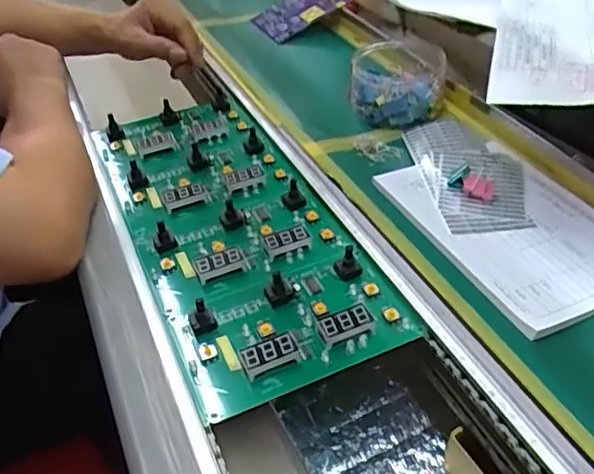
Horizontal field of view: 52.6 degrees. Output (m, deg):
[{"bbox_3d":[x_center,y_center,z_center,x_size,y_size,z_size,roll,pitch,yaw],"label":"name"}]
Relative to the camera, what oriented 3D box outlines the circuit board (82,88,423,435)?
[{"bbox_3d":[-0.065,-0.020,0.531,0.157,0.027,0.393,-22,44,-15],"label":"circuit board"}]

